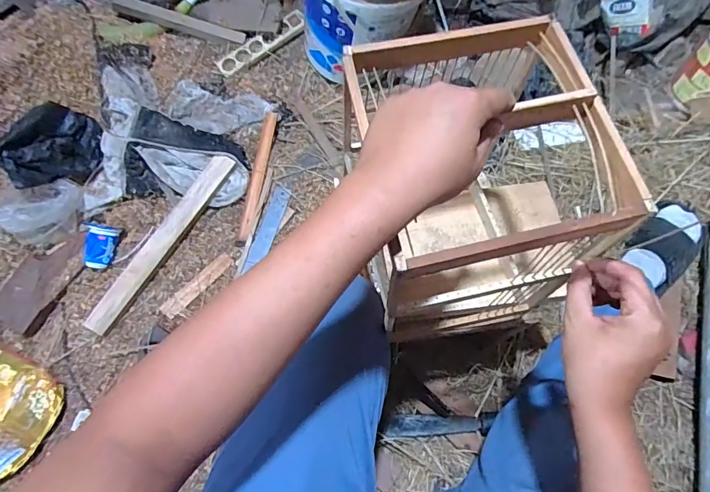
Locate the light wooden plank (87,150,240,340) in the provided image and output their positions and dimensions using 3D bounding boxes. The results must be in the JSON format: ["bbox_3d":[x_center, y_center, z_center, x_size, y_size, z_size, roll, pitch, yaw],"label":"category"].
[{"bbox_3d":[-0.409,-0.017,0.913,0.045,0.028,0.446,28,70,13],"label":"light wooden plank"}]

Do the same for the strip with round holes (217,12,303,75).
[{"bbox_3d":[-0.250,-0.545,1.157,0.267,0.020,0.057,-35,91,-4],"label":"strip with round holes"}]

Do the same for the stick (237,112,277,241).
[{"bbox_3d":[-0.224,-0.164,0.996,0.029,0.017,0.309,10,80,6],"label":"stick"}]

